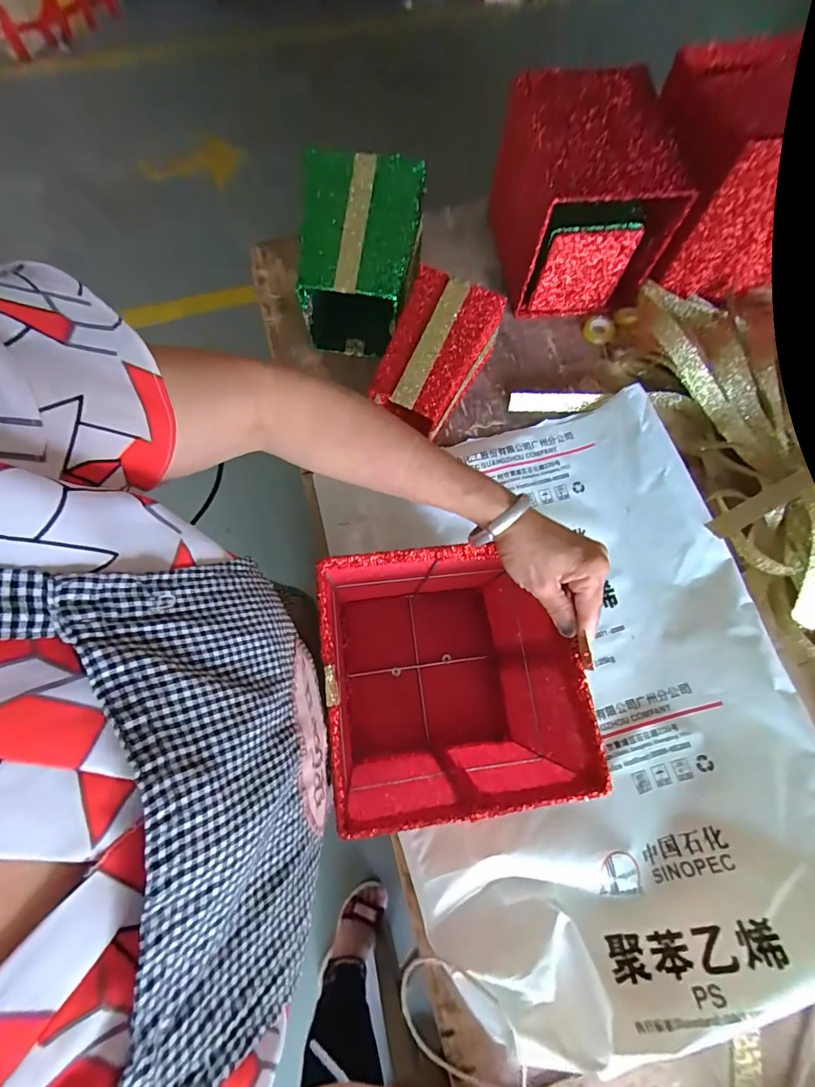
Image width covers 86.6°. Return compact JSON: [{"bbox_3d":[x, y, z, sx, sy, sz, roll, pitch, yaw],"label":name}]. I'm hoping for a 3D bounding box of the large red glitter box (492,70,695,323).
[{"bbox_3d":[0.263,-0.532,0.681,0.211,0.213,0.238,-6,74,-4],"label":"large red glitter box"}]

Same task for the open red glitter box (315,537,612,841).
[{"bbox_3d":[0.035,0.127,0.459,0.229,0.256,0.232,-5,74,-3],"label":"open red glitter box"}]

